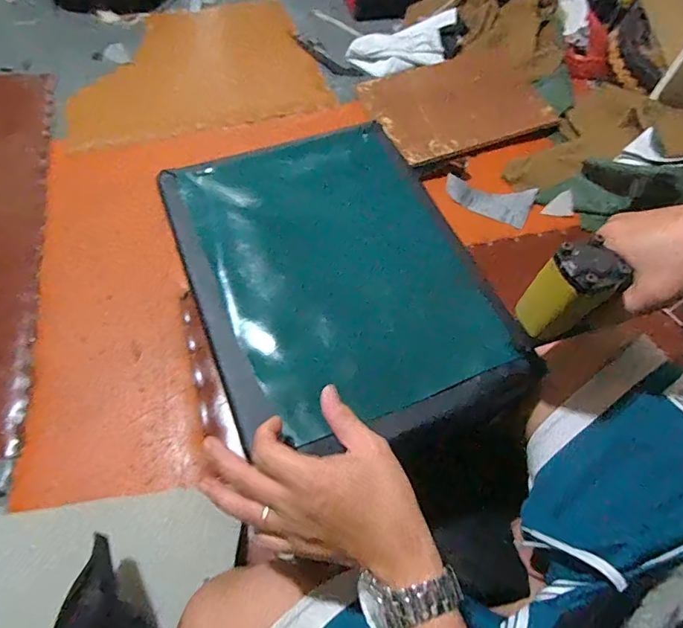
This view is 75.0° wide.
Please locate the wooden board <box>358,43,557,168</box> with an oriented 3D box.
[{"bbox_3d":[0.287,-0.534,1.114,0.409,0.031,0.328,-25,73,-7],"label":"wooden board"}]

